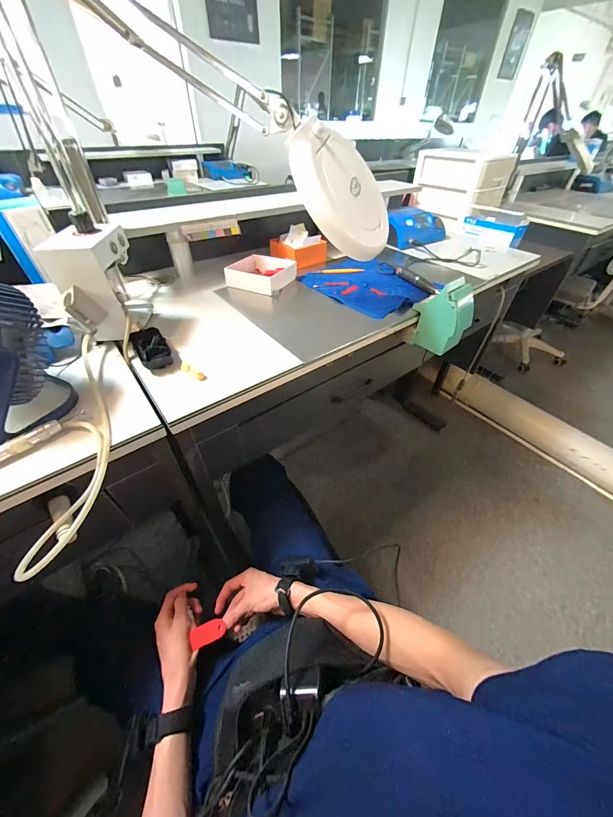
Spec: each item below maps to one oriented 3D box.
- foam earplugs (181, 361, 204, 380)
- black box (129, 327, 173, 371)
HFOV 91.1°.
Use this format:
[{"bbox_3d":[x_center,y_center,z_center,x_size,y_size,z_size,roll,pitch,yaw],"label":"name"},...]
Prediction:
[{"bbox_3d":[-0.190,-0.063,0.498,0.049,0.010,0.016,28,50,24],"label":"foam earplugs"},{"bbox_3d":[-0.269,-0.103,0.525,0.050,0.031,0.101,-24,50,-23],"label":"black box"}]

